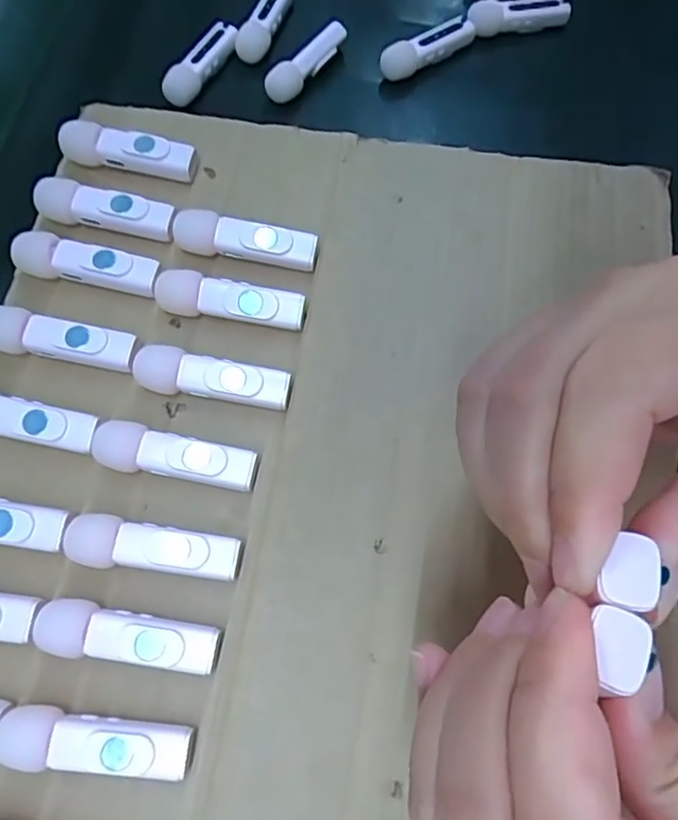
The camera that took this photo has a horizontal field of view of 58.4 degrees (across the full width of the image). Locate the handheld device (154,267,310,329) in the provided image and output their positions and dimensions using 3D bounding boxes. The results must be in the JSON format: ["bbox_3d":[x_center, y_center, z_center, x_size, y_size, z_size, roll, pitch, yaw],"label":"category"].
[{"bbox_3d":[-0.047,-0.046,0.265,0.064,0.017,0.016,9,70,8],"label":"handheld device"}]

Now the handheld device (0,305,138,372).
[{"bbox_3d":[-0.119,-0.029,0.258,0.065,0.015,0.017,9,70,8],"label":"handheld device"}]

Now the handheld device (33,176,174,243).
[{"bbox_3d":[-0.107,-0.091,0.280,0.063,0.015,0.017,10,70,8],"label":"handheld device"}]

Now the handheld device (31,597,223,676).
[{"bbox_3d":[-0.075,0.082,0.218,0.064,0.016,0.018,9,70,8],"label":"handheld device"}]

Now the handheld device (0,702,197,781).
[{"bbox_3d":[-0.082,0.114,0.207,0.064,0.016,0.018,6,70,7],"label":"handheld device"}]

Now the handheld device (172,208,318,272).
[{"bbox_3d":[-0.042,-0.076,0.275,0.064,0.016,0.016,9,70,8],"label":"handheld device"}]

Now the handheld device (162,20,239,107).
[{"bbox_3d":[-0.084,-0.210,0.367,0.019,0.015,0.060,29,74,14],"label":"handheld device"}]

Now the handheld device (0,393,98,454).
[{"bbox_3d":[-0.128,0.005,0.245,0.062,0.016,0.018,12,70,9],"label":"handheld device"}]

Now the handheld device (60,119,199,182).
[{"bbox_3d":[-0.100,-0.123,0.292,0.061,0.017,0.016,10,70,8],"label":"handheld device"}]

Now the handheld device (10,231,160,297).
[{"bbox_3d":[-0.111,-0.064,0.271,0.065,0.016,0.017,11,70,8],"label":"handheld device"}]

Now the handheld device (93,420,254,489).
[{"bbox_3d":[-0.064,0.019,0.242,0.063,0.016,0.018,7,70,7],"label":"handheld device"}]

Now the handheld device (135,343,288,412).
[{"bbox_3d":[-0.053,-0.012,0.253,0.064,0.017,0.018,9,70,8],"label":"handheld device"}]

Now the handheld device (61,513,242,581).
[{"bbox_3d":[-0.069,0.052,0.229,0.064,0.016,0.018,5,69,6],"label":"handheld device"}]

